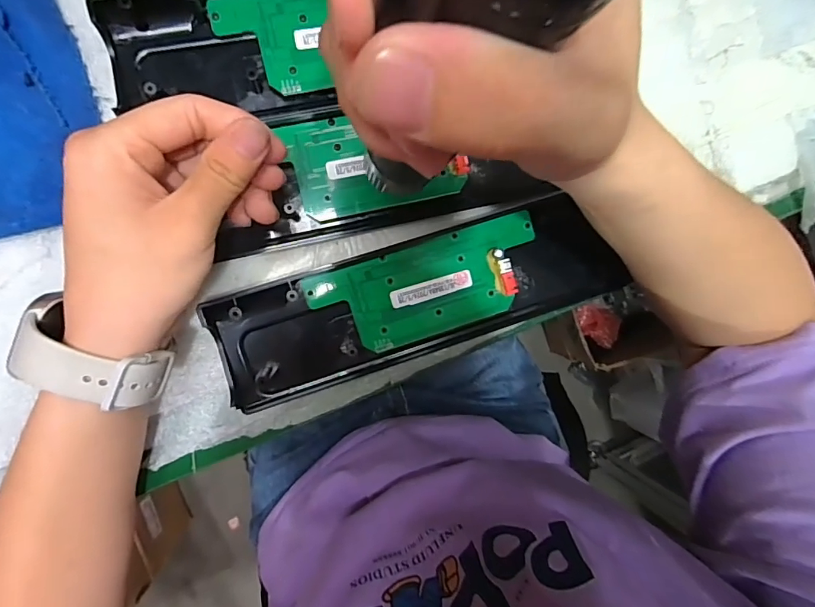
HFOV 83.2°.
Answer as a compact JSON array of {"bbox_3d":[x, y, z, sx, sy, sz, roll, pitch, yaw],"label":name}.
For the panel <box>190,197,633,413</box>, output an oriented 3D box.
[{"bbox_3d":[0.010,-0.002,0.271,0.234,0.015,0.069,-18,96,-8],"label":"panel"}]

